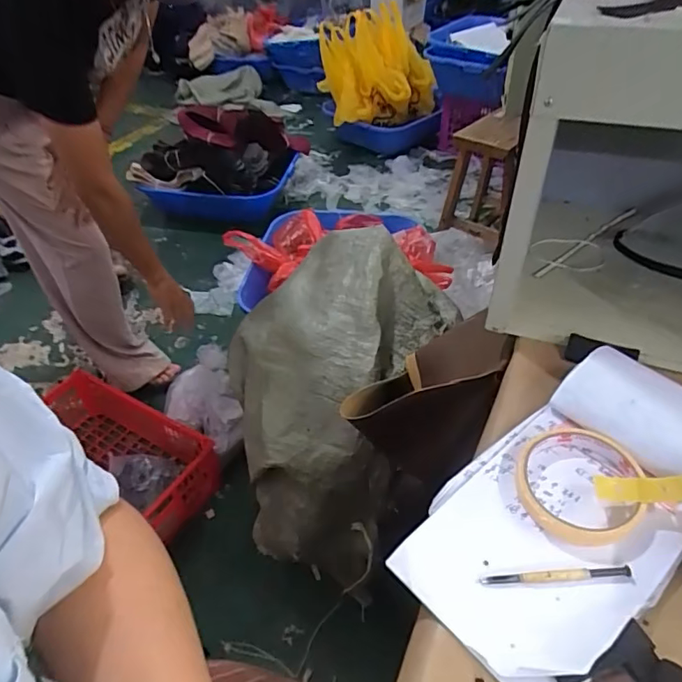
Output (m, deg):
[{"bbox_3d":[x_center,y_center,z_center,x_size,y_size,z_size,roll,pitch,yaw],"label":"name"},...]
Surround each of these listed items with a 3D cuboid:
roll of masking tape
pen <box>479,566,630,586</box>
[{"bbox_3d":[0.171,0.103,0.379,0.084,0.018,0.084,-1,42,1],"label":"roll of masking tape"},{"bbox_3d":[0.139,0.153,0.339,0.096,0.004,0.008,-2,42,0],"label":"pen"}]

